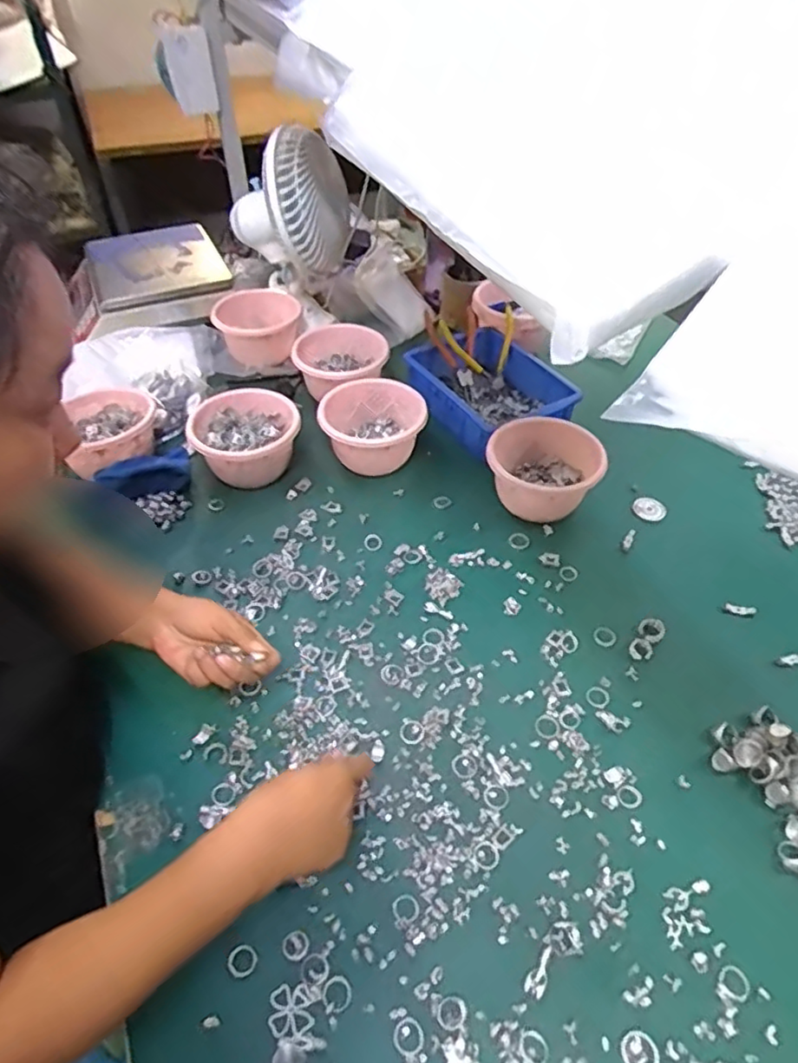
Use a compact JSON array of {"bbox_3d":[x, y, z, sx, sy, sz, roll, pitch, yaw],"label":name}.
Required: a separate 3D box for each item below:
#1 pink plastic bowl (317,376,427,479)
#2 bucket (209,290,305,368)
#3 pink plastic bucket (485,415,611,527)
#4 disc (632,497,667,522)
[{"bbox_3d":[-0.037,-0.145,0.923,0.141,0.082,0.147,0,46,0],"label":"pink plastic bowl"},{"bbox_3d":[-0.240,-0.347,1.104,0.146,0.091,0.123,-7,47,-6],"label":"bucket"},{"bbox_3d":[0.194,-0.079,0.858,0.138,0.091,0.128,0,46,0],"label":"pink plastic bucket"},{"bbox_3d":[0.343,-0.032,0.877,0.039,0.006,0.042,0,46,0],"label":"disc"}]

